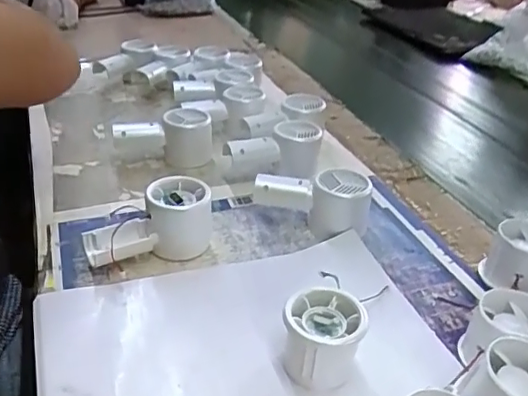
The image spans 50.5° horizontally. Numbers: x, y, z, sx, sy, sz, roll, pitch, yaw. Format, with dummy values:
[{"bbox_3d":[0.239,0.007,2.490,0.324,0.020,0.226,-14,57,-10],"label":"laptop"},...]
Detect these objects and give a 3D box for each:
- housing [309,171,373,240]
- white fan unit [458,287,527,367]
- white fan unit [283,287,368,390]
[{"bbox_3d":[0.075,0.008,0.549,0.055,0.055,0.052,8,32,7],"label":"housing"},{"bbox_3d":[0.176,0.102,0.410,0.054,0.050,0.050,-11,34,-22],"label":"white fan unit"},{"bbox_3d":[0.041,0.101,0.398,0.054,0.050,0.059,3,31,-2],"label":"white fan unit"}]

